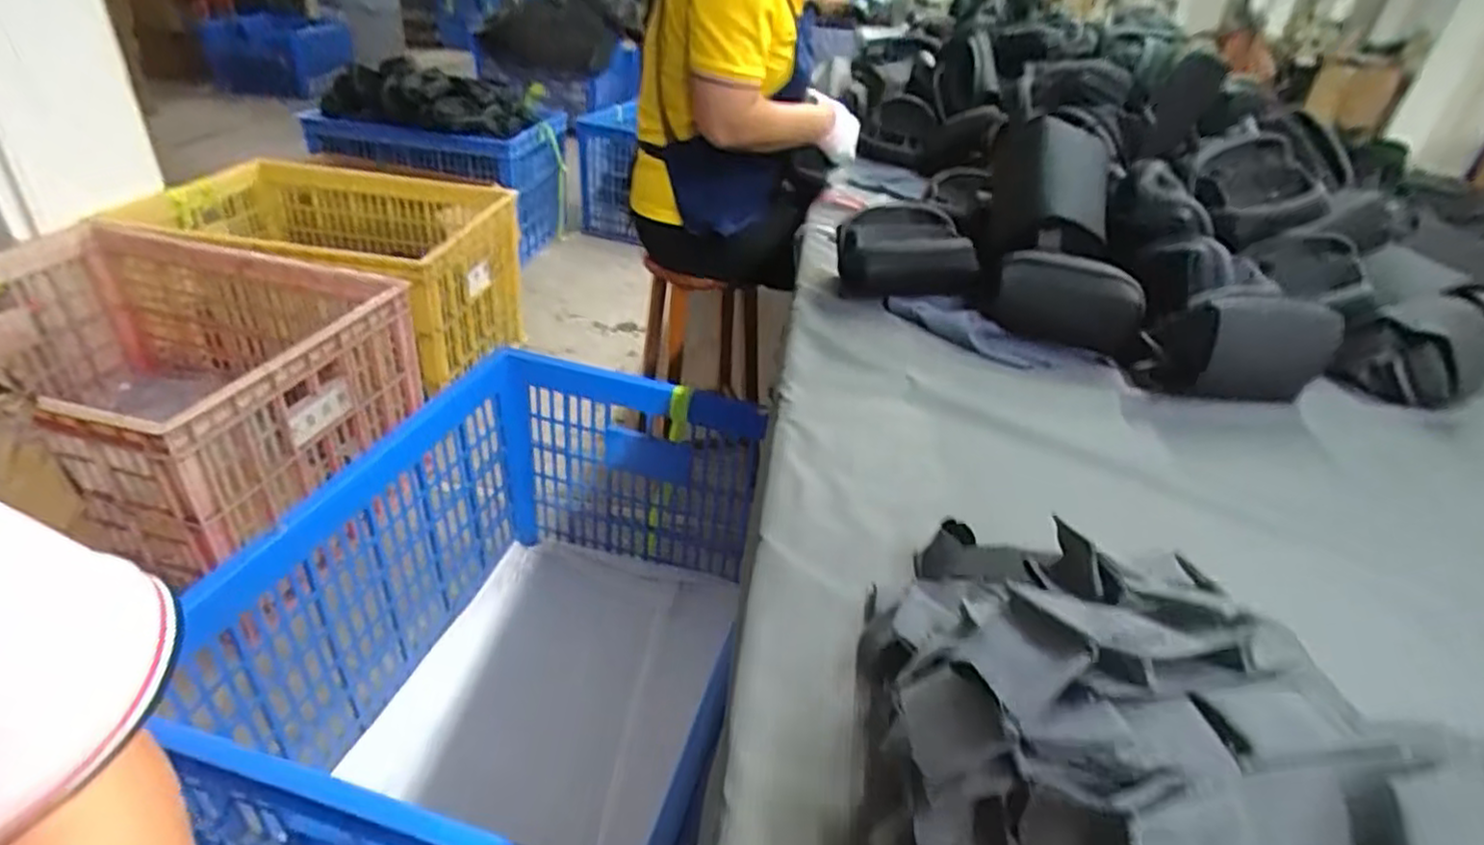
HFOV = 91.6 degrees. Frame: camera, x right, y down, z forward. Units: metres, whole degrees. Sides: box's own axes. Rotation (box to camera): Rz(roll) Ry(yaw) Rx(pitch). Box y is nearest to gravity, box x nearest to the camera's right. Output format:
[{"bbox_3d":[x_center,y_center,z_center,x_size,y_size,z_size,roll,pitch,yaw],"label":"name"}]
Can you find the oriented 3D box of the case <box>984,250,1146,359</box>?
[{"bbox_3d":[0.390,-0.137,0.869,0.172,0.117,0.051,15,34,13],"label":"case"}]

